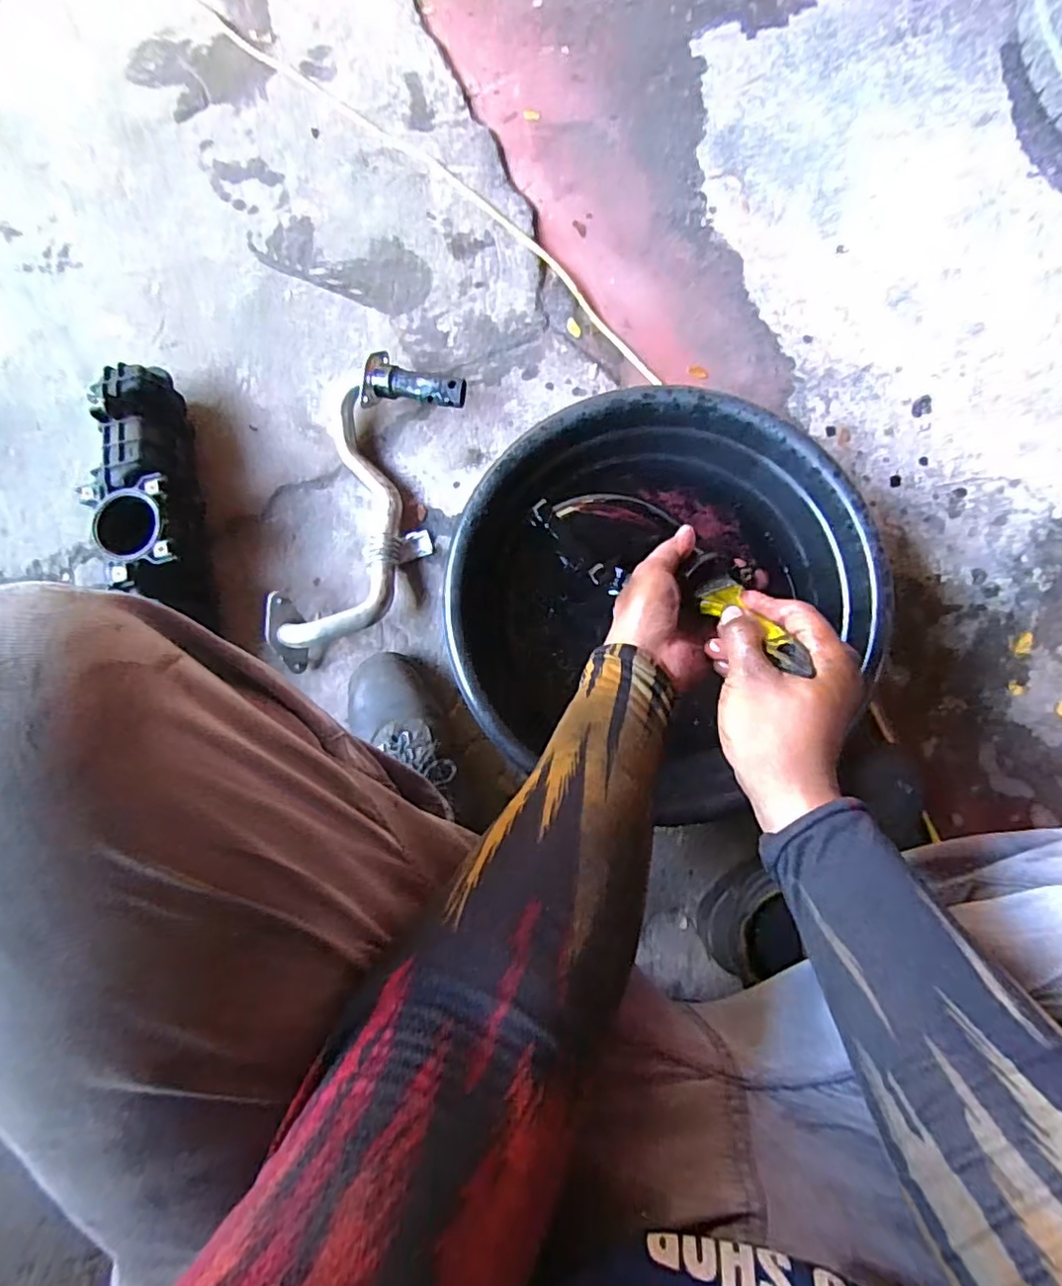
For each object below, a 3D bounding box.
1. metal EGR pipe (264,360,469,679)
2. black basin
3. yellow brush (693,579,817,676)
[{"bbox_3d":[-0.184,-0.140,0.662,0.143,0.066,0.364,16,86,5],"label":"metal EGR pipe"},{"bbox_3d":[0.117,-0.048,0.596,0.391,0.143,0.367,0,85,4],"label":"black basin"},{"bbox_3d":[0.143,-0.016,0.390,0.033,0.125,0.014,-21,116,2],"label":"yellow brush"}]

